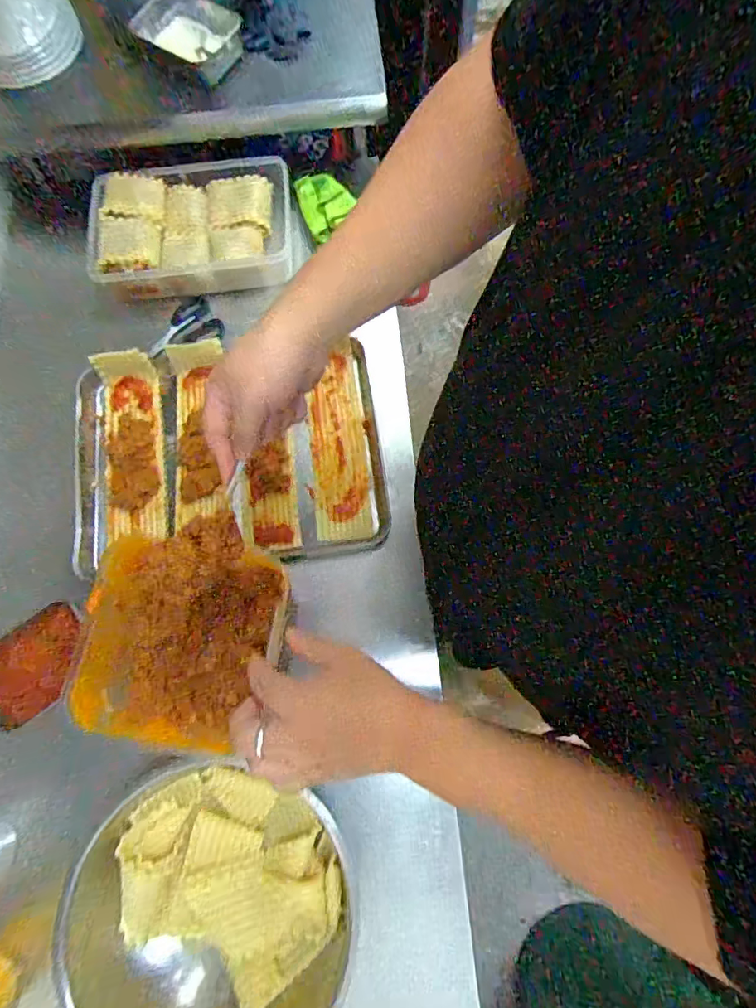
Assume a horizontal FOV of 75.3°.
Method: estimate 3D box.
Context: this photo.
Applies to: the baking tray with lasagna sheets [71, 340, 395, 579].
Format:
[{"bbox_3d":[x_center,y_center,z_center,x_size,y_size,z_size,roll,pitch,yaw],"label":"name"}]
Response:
[{"bbox_3d":[-0.207,-0.070,0.661,0.411,0.052,0.314,-8,75,0],"label":"baking tray with lasagna sheets"}]

